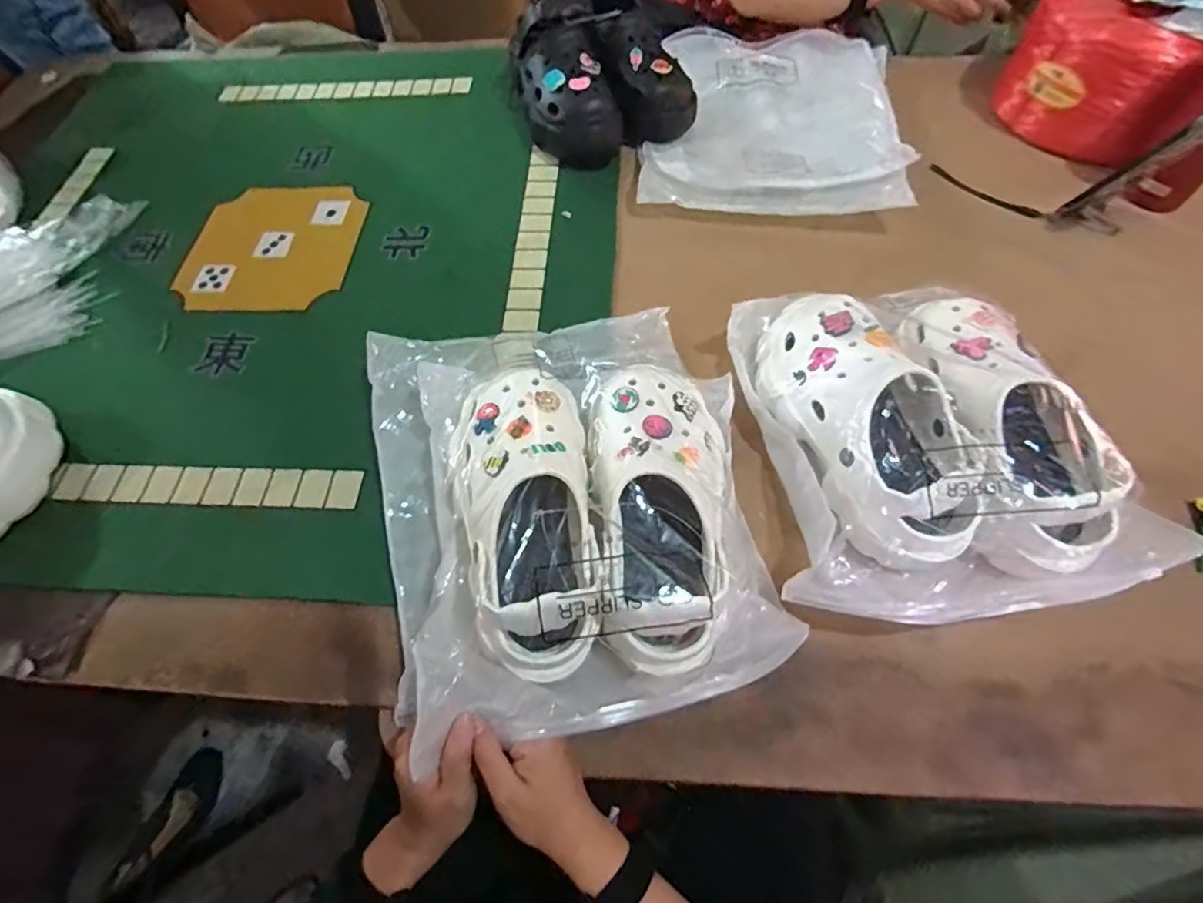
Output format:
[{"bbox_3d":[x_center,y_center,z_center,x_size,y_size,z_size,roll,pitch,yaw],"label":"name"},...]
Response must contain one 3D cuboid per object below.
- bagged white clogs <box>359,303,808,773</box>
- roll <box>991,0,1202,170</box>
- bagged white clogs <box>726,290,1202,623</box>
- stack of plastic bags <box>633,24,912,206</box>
[{"bbox_3d":[-0.032,0.023,0.460,0.316,0.094,0.368,-11,61,-4],"label":"bagged white clogs"},{"bbox_3d":[0.654,-0.496,0.709,0.215,0.155,0.211,-1,62,1],"label":"roll"},{"bbox_3d":[0.276,-0.025,0.475,0.273,0.097,0.314,-8,62,-3],"label":"bagged white clogs"},{"bbox_3d":[0.231,-0.446,0.740,0.321,0.043,0.347,8,63,5],"label":"stack of plastic bags"}]

